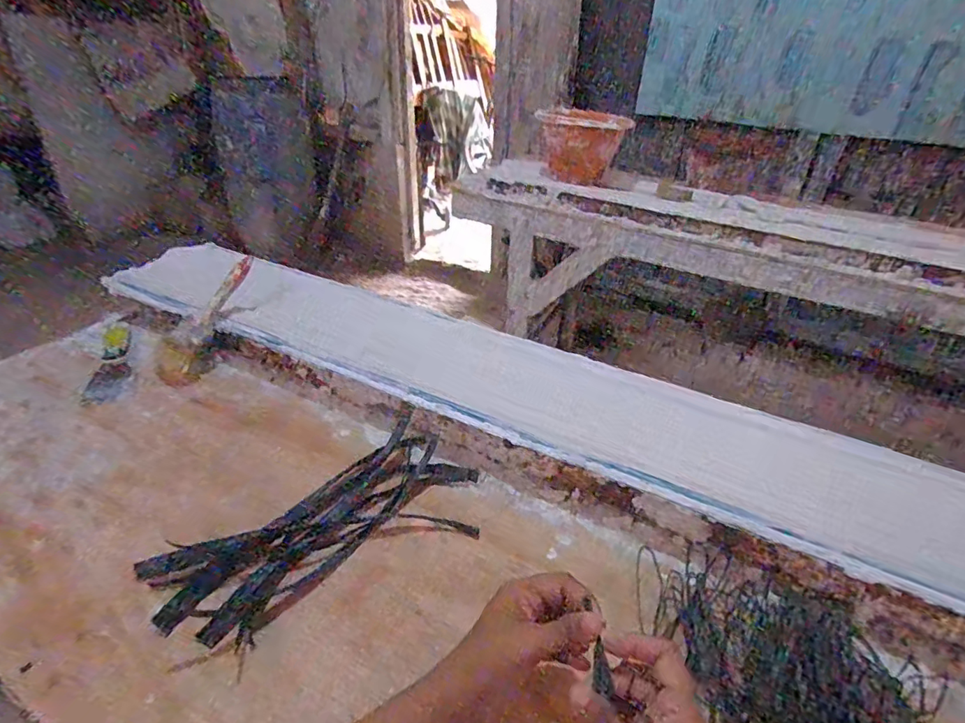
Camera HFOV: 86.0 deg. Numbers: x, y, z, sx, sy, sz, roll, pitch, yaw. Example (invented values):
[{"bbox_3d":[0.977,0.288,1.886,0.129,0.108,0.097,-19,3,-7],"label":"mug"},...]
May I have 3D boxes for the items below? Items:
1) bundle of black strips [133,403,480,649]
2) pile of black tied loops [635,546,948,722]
[{"bbox_3d":[-0.140,0.156,0.492,0.294,0.032,0.141,-26,42,-37],"label":"bundle of black strips"},{"bbox_3d":[0.241,0.249,0.411,0.235,0.026,0.155,27,40,33],"label":"pile of black tied loops"}]

